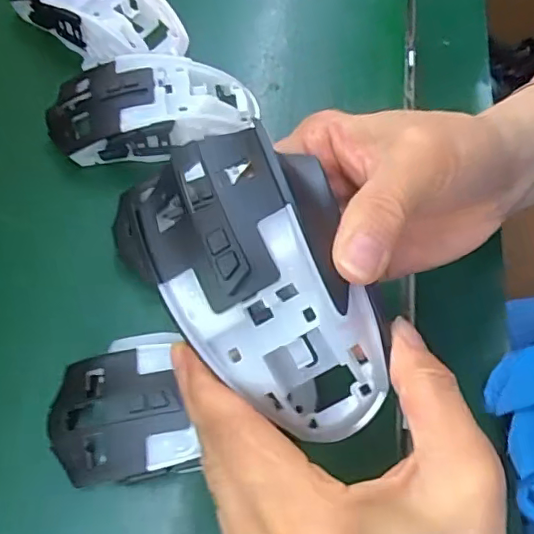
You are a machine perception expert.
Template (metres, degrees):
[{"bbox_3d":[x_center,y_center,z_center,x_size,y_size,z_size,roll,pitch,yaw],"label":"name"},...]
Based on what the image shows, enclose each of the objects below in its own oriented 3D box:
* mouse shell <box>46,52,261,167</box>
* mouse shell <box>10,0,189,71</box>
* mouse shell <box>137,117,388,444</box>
[{"bbox_3d":[-0.063,-0.090,0.313,0.113,0.034,0.053,-6,65,-6],"label":"mouse shell"},{"bbox_3d":[-0.106,-0.163,0.344,0.102,0.034,0.062,37,68,14],"label":"mouse shell"},{"bbox_3d":[-0.003,0.005,0.199,0.068,0.046,0.107,-16,66,-11],"label":"mouse shell"}]

